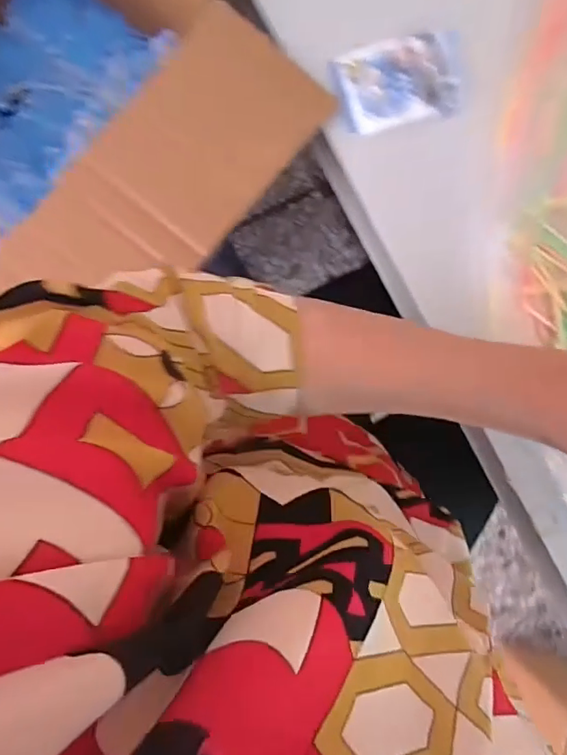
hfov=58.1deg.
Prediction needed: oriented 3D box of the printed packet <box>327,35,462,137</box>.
[{"bbox_3d":[0.094,-0.239,0.411,0.103,0.008,0.070,-11,88,-3],"label":"printed packet"}]

